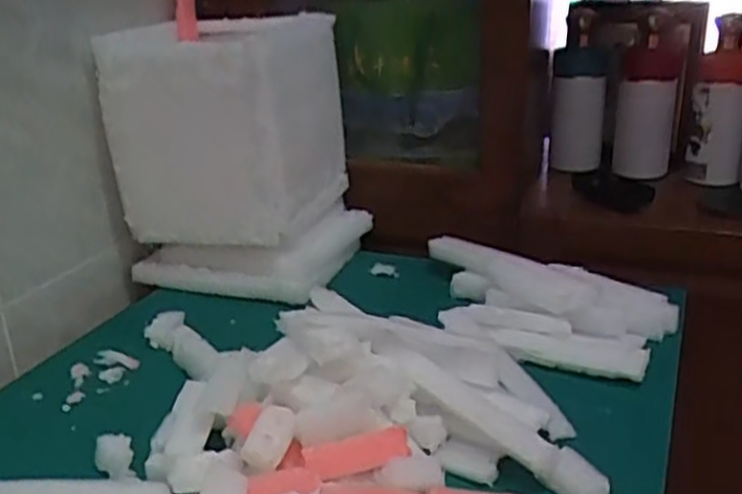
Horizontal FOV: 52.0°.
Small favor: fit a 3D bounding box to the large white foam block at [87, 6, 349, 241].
[{"bbox_3d":[-0.168,-0.144,0.909,0.207,0.229,0.214,5,23,19],"label":"large white foam block"}]

